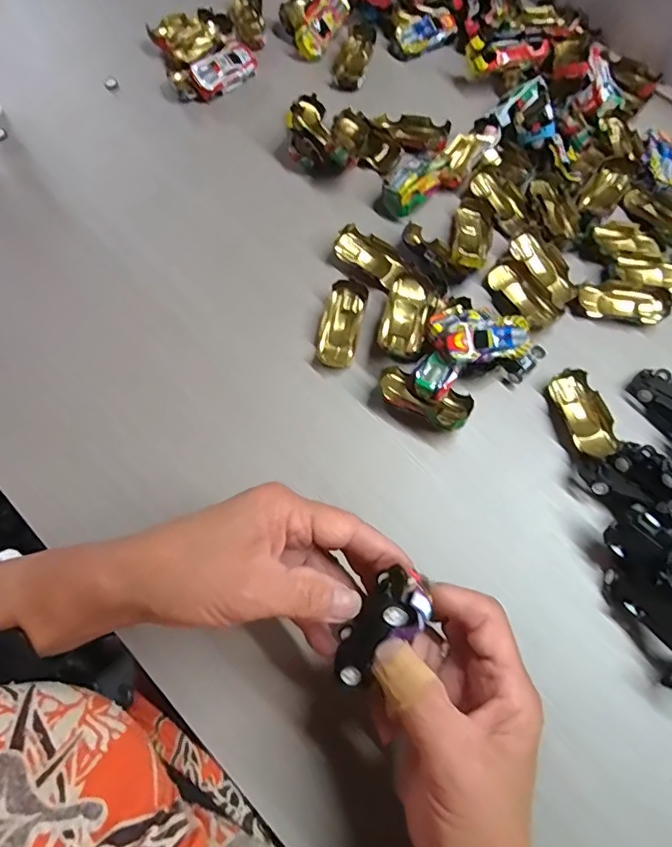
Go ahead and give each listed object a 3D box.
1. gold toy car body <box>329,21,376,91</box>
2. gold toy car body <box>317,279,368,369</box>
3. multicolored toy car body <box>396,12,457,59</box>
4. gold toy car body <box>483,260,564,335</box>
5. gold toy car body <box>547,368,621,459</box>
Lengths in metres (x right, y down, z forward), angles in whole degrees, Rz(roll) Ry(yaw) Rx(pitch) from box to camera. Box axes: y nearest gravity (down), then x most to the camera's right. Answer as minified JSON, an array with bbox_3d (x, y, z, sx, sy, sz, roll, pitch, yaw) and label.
[{"bbox_3d":[0.015,-0.330,0.454,0.031,0.019,0.067,16,74,4],"label":"gold toy car body"},{"bbox_3d":[0.004,-0.071,0.359,0.027,0.013,0.062,13,74,3],"label":"gold toy car body"},{"bbox_3d":[0.084,-0.358,0.459,0.062,0.017,0.023,-29,76,-9],"label":"multicolored toy car body"},{"bbox_3d":[0.139,-0.095,0.376,0.031,0.019,0.061,-39,77,-11],"label":"gold toy car body"},{"bbox_3d":[0.170,-0.007,0.344,0.030,0.017,0.063,-12,74,-4],"label":"gold toy car body"}]

